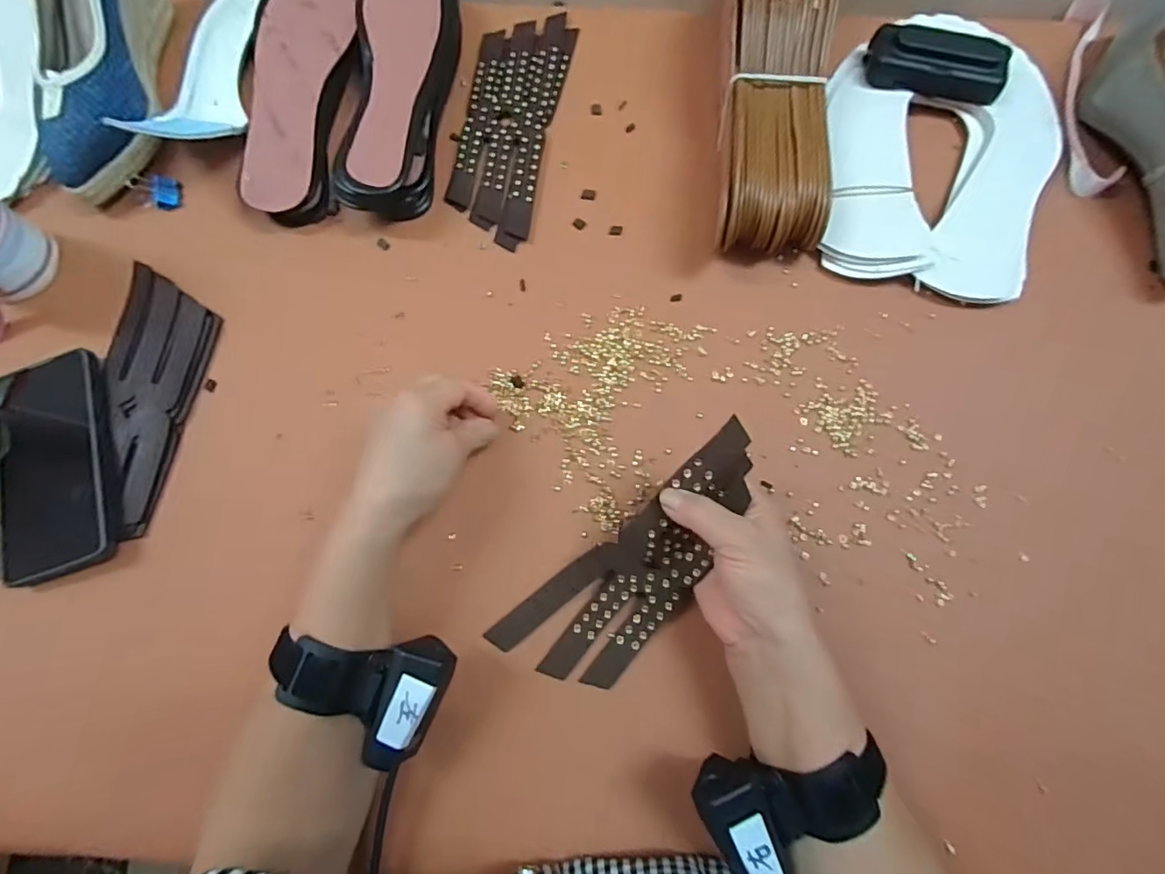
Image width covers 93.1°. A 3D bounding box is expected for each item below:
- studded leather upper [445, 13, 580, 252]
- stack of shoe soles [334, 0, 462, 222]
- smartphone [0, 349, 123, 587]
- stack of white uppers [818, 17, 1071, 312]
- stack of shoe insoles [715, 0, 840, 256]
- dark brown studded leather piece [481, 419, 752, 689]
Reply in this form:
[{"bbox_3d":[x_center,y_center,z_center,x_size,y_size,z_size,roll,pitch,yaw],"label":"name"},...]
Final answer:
[{"bbox_3d":[-0.063,-0.269,0.471,0.076,0.007,0.222,11,77,4],"label":"studded leather upper"},{"bbox_3d":[-0.146,-0.283,0.452,0.069,0.050,0.215,3,76,2],"label":"stack of shoe soles"},{"bbox_3d":[-0.385,0.019,0.399,0.084,0.018,0.163,-19,78,-3],"label":"smartphone"},{"bbox_3d":[0.290,-0.239,0.450,0.173,0.026,0.261,7,76,3],"label":"stack of white uppers"},{"bbox_3d":[0.145,-0.261,0.428,0.082,0.084,0.232,3,76,2],"label":"stack of shoe insoles"},{"bbox_3d":[0.038,0.080,0.354,0.079,0.031,0.205,41,106,8],"label":"dark brown studded leather piece"}]

